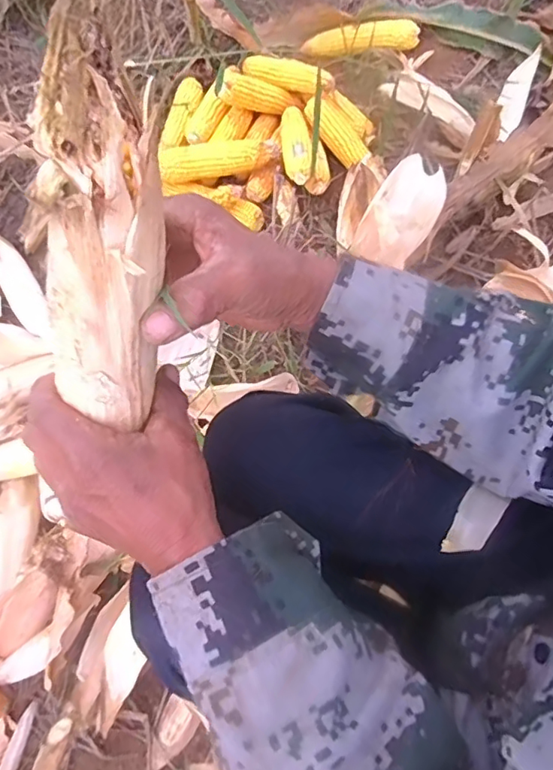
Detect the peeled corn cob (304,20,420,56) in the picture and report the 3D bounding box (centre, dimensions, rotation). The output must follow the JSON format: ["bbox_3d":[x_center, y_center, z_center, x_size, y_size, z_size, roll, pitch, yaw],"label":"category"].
[{"bbox_3d":[0.170,-0.695,1.081,0.228,0.061,0.053,1,73,2],"label":"peeled corn cob"}]

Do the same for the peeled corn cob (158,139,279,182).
[{"bbox_3d":[-0.109,-0.411,0.989,0.225,0.062,0.061,-12,73,-2],"label":"peeled corn cob"}]

